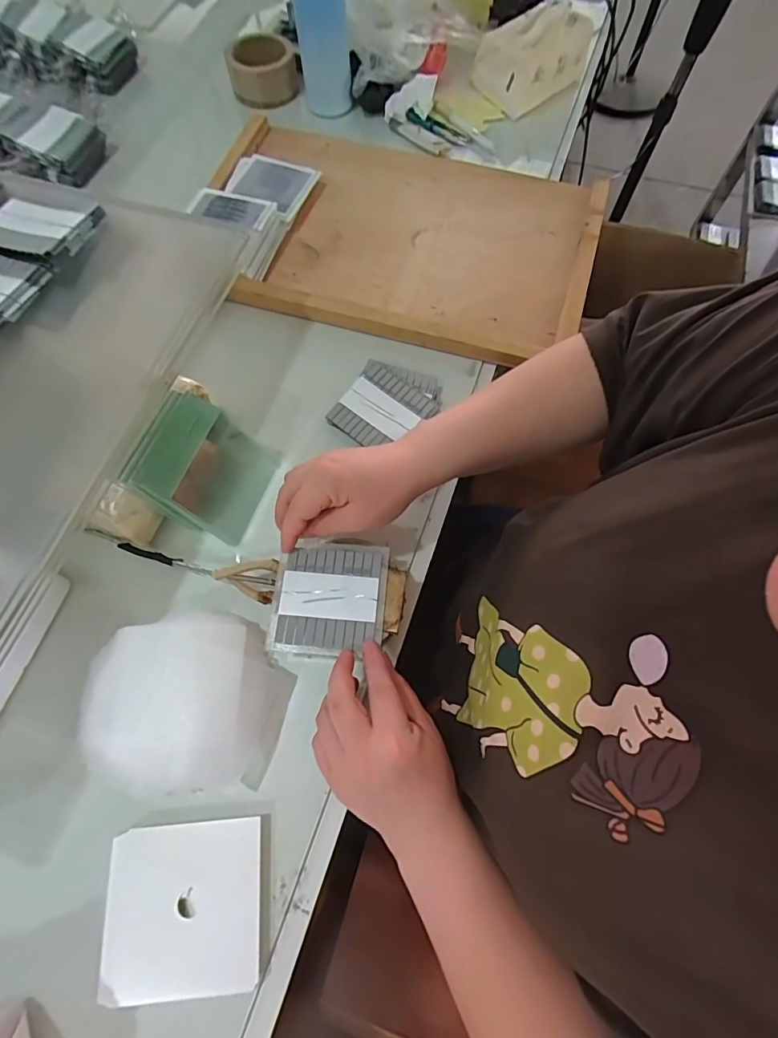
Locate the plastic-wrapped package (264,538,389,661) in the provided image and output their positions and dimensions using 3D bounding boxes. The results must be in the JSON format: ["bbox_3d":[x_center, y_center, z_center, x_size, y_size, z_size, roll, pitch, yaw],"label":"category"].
[{"bbox_3d":[-0.048,0.062,0.386,0.089,0.008,0.088,5,68,2],"label":"plastic-wrapped package"}]

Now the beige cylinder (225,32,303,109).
[{"bbox_3d":[-0.179,-0.651,0.701,0.101,0.055,0.095,-6,68,-2],"label":"beige cylinder"}]

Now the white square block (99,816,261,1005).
[{"bbox_3d":[-0.145,0.274,0.340,0.104,0.019,0.097,-6,68,-2],"label":"white square block"}]

